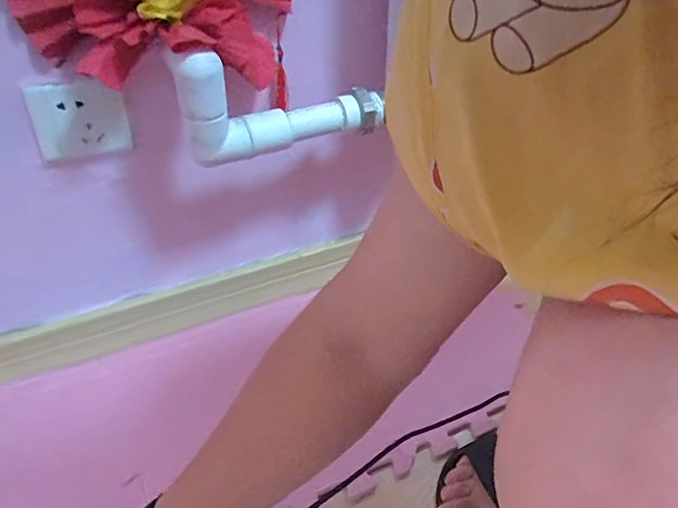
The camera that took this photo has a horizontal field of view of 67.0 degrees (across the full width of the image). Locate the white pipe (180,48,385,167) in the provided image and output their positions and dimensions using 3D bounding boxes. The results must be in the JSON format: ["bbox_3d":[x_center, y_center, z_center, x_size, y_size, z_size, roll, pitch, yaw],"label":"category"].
[{"bbox_3d":[-0.052,-0.145,0.491,0.196,0.103,0.039,-20,41,-25],"label":"white pipe"}]

